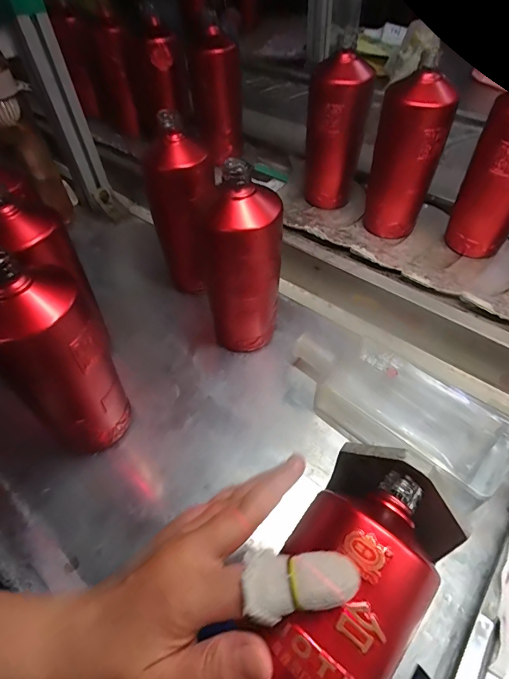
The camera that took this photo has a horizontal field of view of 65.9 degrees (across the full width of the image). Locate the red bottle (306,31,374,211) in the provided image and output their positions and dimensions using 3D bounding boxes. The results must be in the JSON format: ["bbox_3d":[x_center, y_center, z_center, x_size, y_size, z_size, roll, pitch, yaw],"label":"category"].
[{"bbox_3d":[0.114,-0.291,0.565,0.066,0.193,0.073,-36,57,-24],"label":"red bottle"}]

